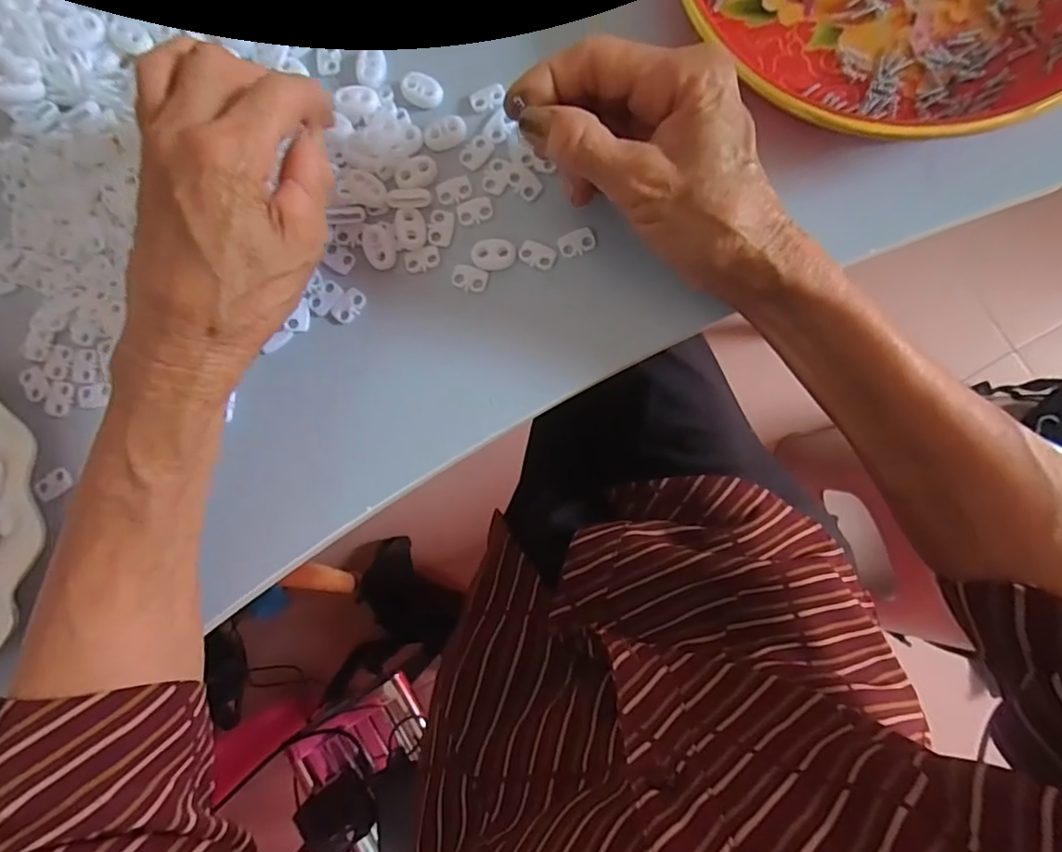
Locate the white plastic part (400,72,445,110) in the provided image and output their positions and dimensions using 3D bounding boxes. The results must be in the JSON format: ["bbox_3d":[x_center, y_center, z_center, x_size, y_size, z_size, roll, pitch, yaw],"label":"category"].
[{"bbox_3d":[-0.056,-0.173,0.290,0.022,0.004,0.015,30,89,6],"label":"white plastic part"}]

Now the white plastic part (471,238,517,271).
[{"bbox_3d":[-0.018,-0.086,0.281,0.022,0.004,0.016,1,86,5],"label":"white plastic part"}]

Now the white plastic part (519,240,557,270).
[{"bbox_3d":[0.003,-0.086,0.279,0.018,0.004,0.012,25,88,6],"label":"white plastic part"}]

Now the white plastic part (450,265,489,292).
[{"bbox_3d":[-0.031,-0.074,0.283,0.017,0.004,0.011,15,87,5],"label":"white plastic part"}]

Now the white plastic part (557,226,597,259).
[{"bbox_3d":[0.023,-0.091,0.278,0.018,0.004,0.012,-20,85,3],"label":"white plastic part"}]

